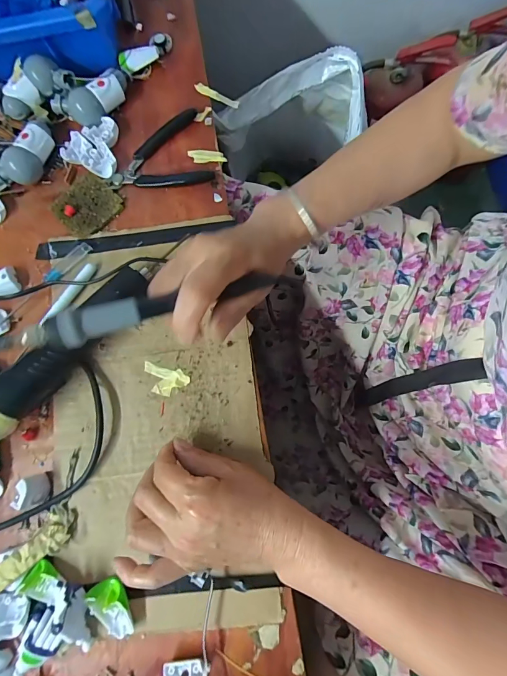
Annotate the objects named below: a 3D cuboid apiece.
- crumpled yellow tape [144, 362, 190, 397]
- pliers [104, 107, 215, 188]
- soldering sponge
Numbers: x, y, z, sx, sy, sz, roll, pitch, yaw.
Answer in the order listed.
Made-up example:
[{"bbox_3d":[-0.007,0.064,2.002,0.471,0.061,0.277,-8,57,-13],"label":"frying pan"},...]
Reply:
[{"bbox_3d":[-0.084,0.040,0.329,0.045,0.004,0.027,12,80,8],"label":"crumpled yellow tape"},{"bbox_3d":[-0.101,-0.202,0.376,0.107,0.010,0.084,-7,78,4],"label":"pliers"},{"bbox_3d":[-0.175,-0.141,0.370,0.062,0.007,0.063,42,85,12],"label":"soldering sponge"}]

